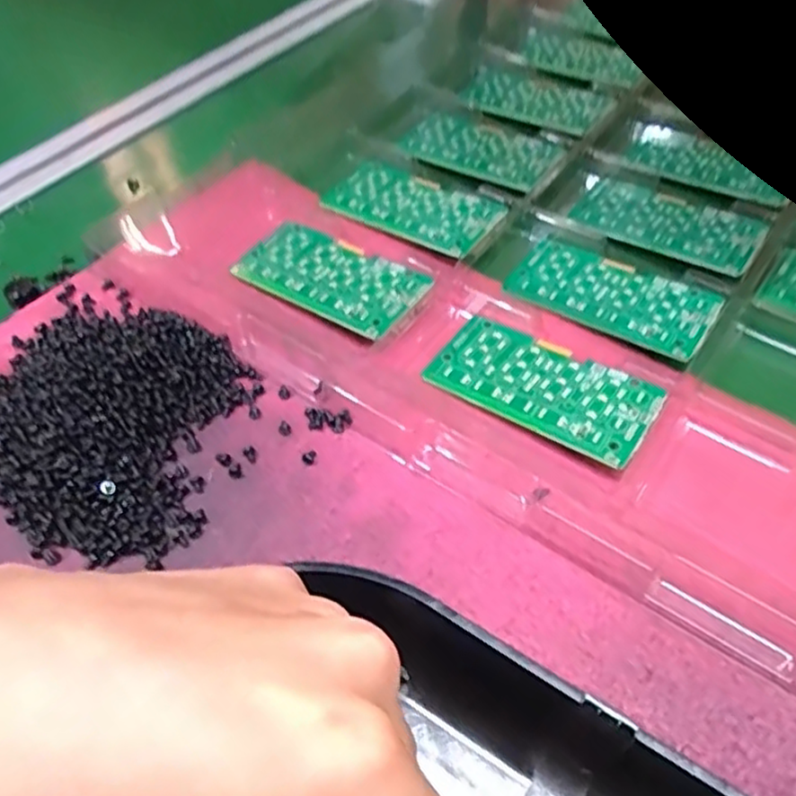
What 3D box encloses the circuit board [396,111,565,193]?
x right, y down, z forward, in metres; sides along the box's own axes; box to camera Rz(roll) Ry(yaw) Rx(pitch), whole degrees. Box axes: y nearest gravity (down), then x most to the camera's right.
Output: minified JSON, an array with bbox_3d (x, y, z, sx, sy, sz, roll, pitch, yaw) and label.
[{"bbox_3d":[0.049,-0.150,0.415,0.092,0.004,0.049,31,59,22],"label":"circuit board"}]

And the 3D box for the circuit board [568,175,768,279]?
[{"bbox_3d":[0.144,-0.094,0.374,0.092,0.007,0.051,30,59,21],"label":"circuit board"}]

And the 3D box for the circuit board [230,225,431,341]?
[{"bbox_3d":[-0.034,-0.060,0.342,0.091,0.004,0.046,28,60,26],"label":"circuit board"}]

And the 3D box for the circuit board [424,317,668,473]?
[{"bbox_3d":[0.063,-0.006,0.300,0.093,0.008,0.046,28,58,20],"label":"circuit board"}]

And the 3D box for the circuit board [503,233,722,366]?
[{"bbox_3d":[0.103,-0.051,0.336,0.093,0.008,0.048,30,59,22],"label":"circuit board"}]

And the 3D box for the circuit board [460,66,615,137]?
[{"bbox_3d":[0.087,-0.193,0.452,0.094,0.007,0.055,33,60,23],"label":"circuit board"}]

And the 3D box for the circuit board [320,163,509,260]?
[{"bbox_3d":[0.008,-0.104,0.375,0.091,0.004,0.047,29,58,21],"label":"circuit board"}]

